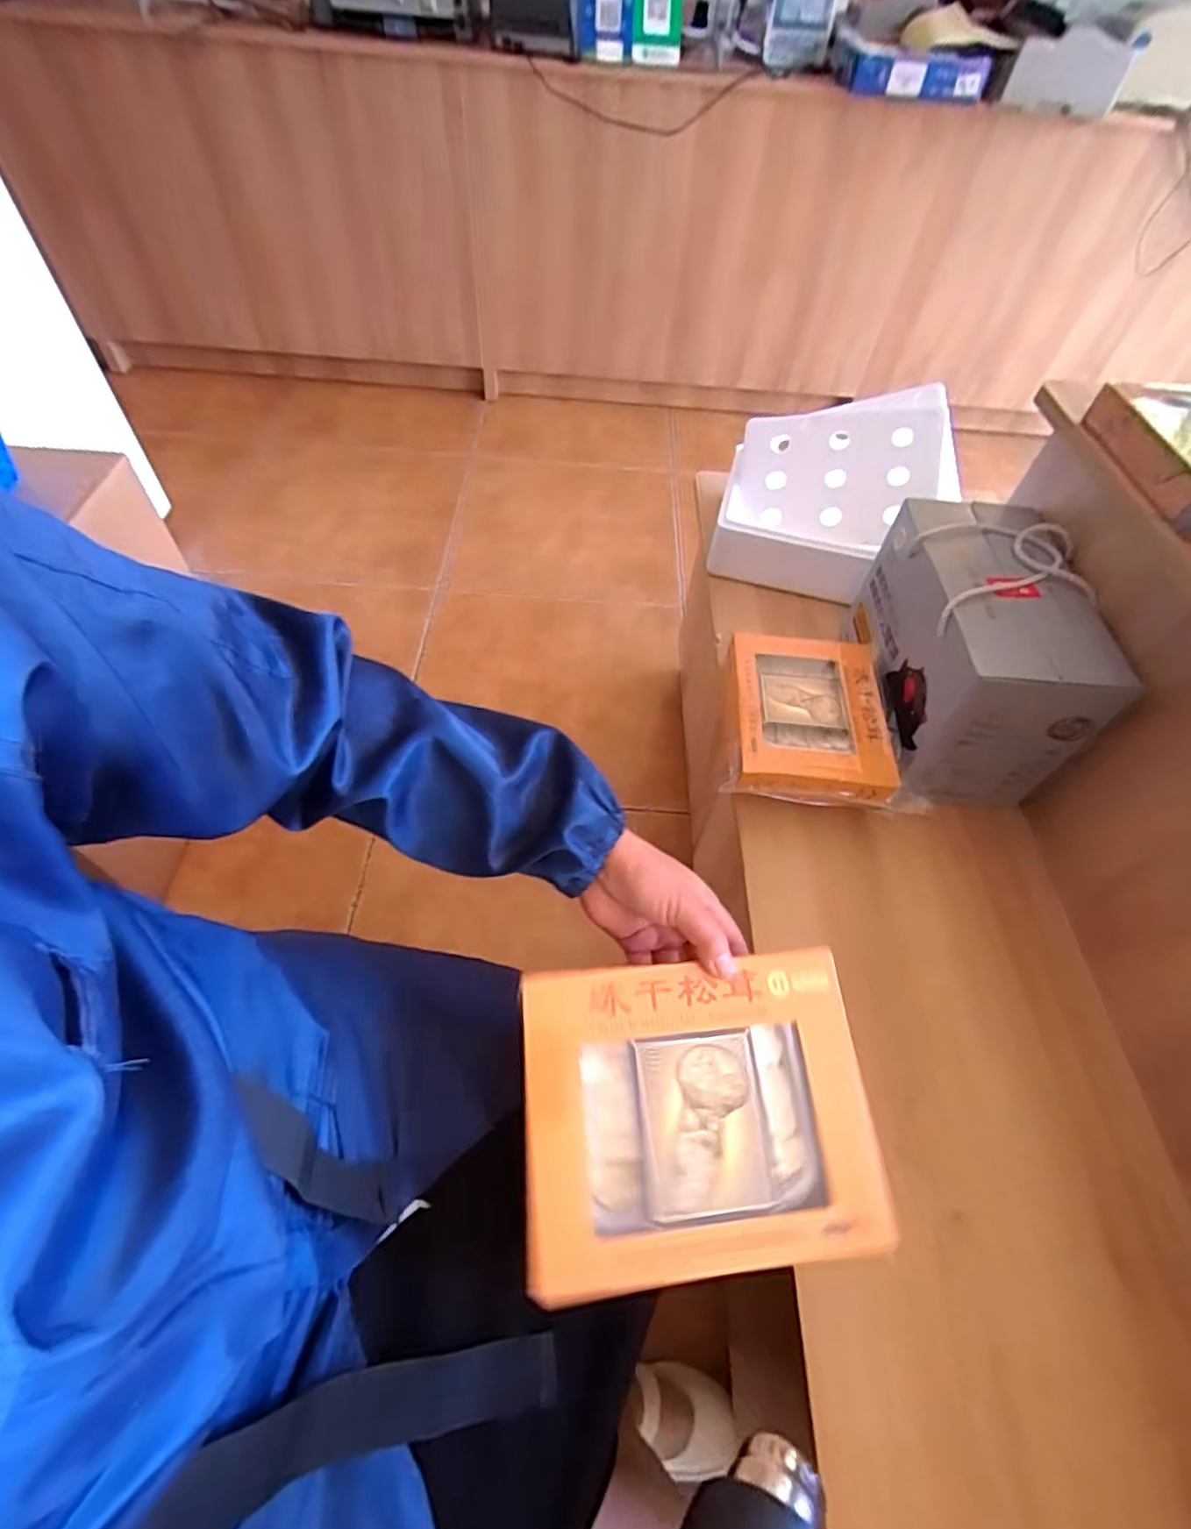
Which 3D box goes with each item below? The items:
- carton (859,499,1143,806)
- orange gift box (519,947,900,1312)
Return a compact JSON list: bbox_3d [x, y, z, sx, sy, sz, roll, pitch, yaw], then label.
[{"bbox_3d":[0.416,-0.134,0.720,0.172,0.172,0.290,7,56,0],"label":"carton"},{"bbox_3d":[0.060,0.198,0.372,0.200,0.030,0.156,-3,57,-6],"label":"orange gift box"}]

